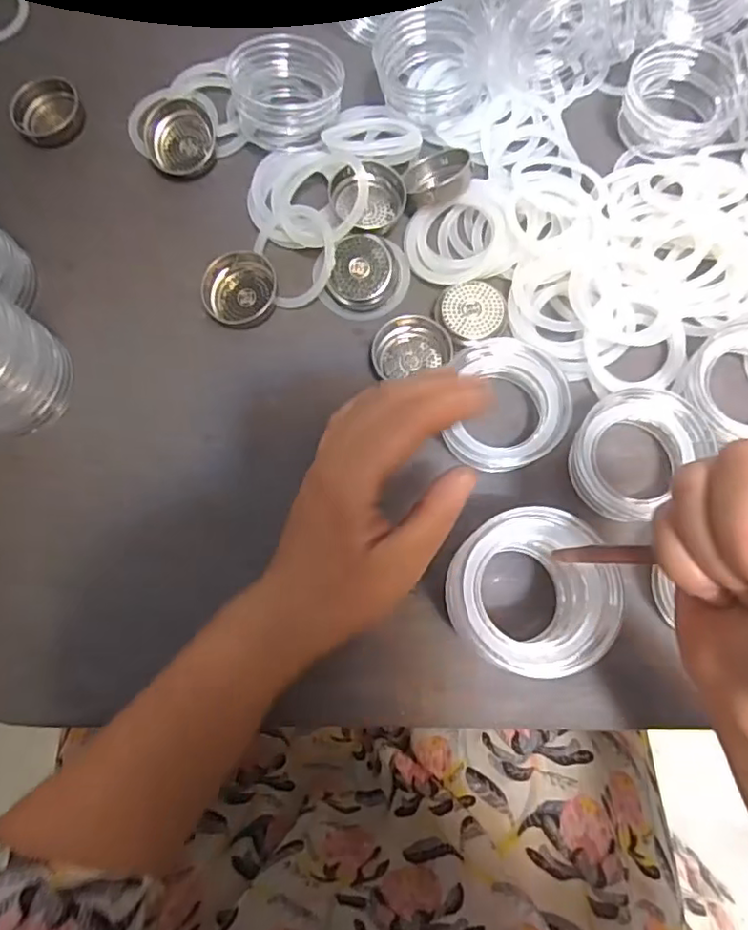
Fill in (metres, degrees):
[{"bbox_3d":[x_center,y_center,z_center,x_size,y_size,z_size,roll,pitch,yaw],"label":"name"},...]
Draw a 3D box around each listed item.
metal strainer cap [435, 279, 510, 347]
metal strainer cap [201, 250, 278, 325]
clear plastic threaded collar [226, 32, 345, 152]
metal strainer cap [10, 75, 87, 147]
[{"bbox_3d":[0.058,-0.090,0.349,0.041,0.013,0.035,-18,76,-3],"label":"metal strainer cap"},{"bbox_3d":[-0.080,-0.106,0.355,0.045,0.019,0.036,-26,77,-4],"label":"metal strainer cap"},{"bbox_3d":[-0.054,-0.229,0.372,0.061,0.043,0.058,11,77,5],"label":"clear plastic threaded collar"},{"bbox_3d":[-0.216,-0.234,0.396,0.045,0.015,0.039,-33,77,-6],"label":"metal strainer cap"}]

